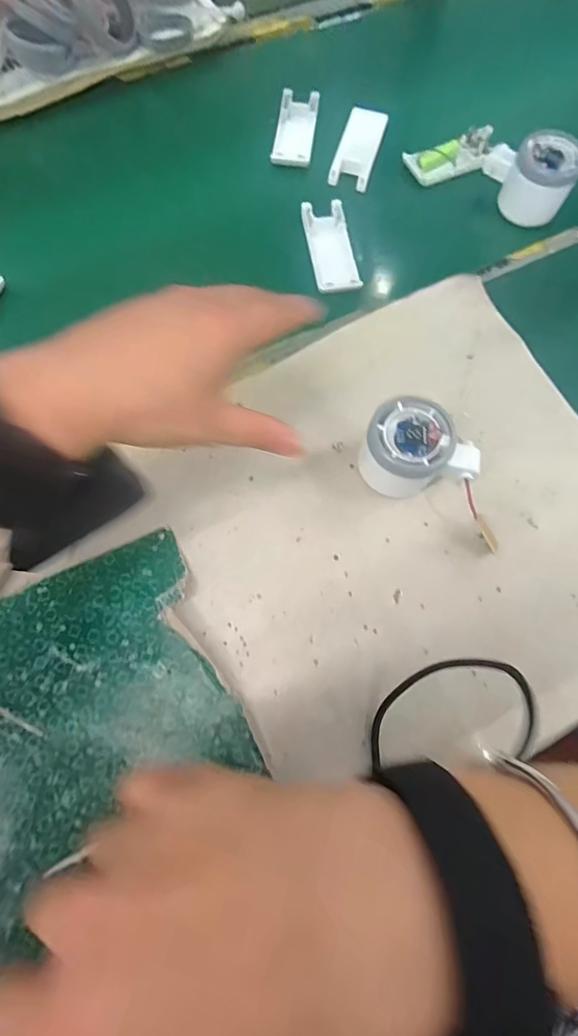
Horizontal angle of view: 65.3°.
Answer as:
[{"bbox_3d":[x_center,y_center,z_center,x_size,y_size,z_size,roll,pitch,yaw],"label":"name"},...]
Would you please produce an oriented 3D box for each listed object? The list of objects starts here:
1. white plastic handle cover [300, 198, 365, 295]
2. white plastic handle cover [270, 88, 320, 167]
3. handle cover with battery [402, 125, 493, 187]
[{"bbox_3d":[0.039,-0.254,0.421,0.040,0.008,0.104,-7,72,-4],"label":"white plastic handle cover"},{"bbox_3d":[0.007,-0.405,0.470,0.040,0.012,0.099,7,71,1],"label":"white plastic handle cover"},{"bbox_3d":[0.167,-0.369,0.462,0.095,0.019,0.038,-25,74,-10],"label":"handle cover with battery"}]

